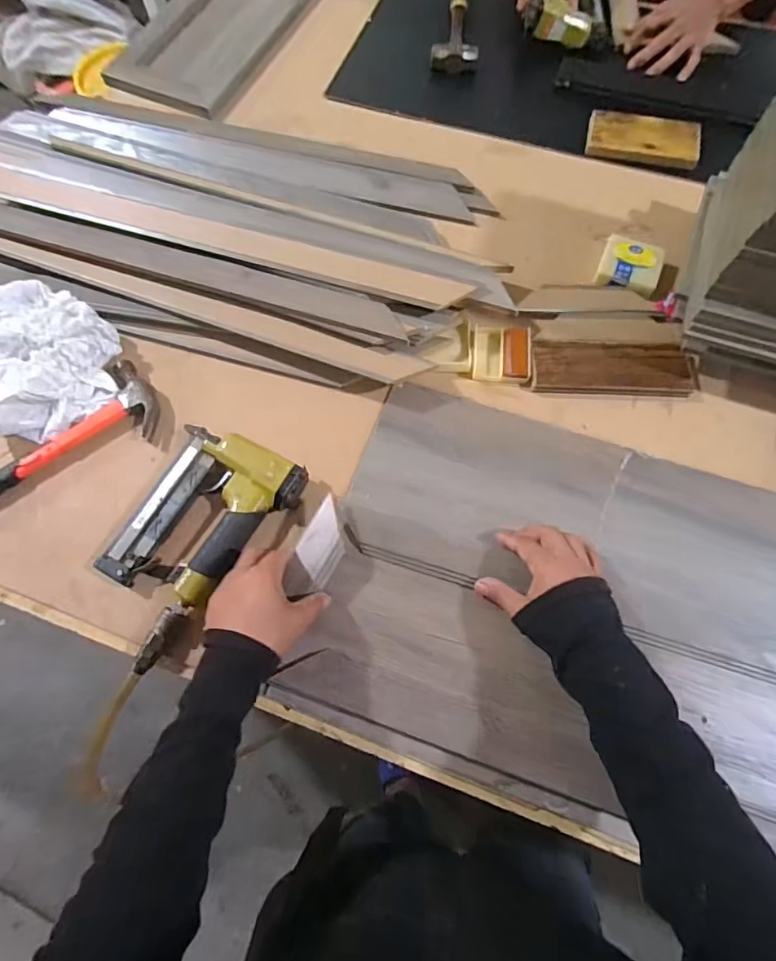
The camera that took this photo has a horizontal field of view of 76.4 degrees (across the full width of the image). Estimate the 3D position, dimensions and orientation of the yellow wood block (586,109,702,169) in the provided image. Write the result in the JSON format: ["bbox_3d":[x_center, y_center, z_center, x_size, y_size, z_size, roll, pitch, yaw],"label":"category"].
[{"bbox_3d":[0.367,-0.491,0.705,0.151,0.017,0.075,14,70,6],"label":"yellow wood block"}]

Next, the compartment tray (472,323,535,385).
[{"bbox_3d":[0.140,-0.157,0.602,0.067,0.016,0.076,7,70,4],"label":"compartment tray"}]

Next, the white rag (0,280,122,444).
[{"bbox_3d":[-0.417,-0.142,0.580,0.196,0.065,0.175,38,75,14],"label":"white rag"}]

